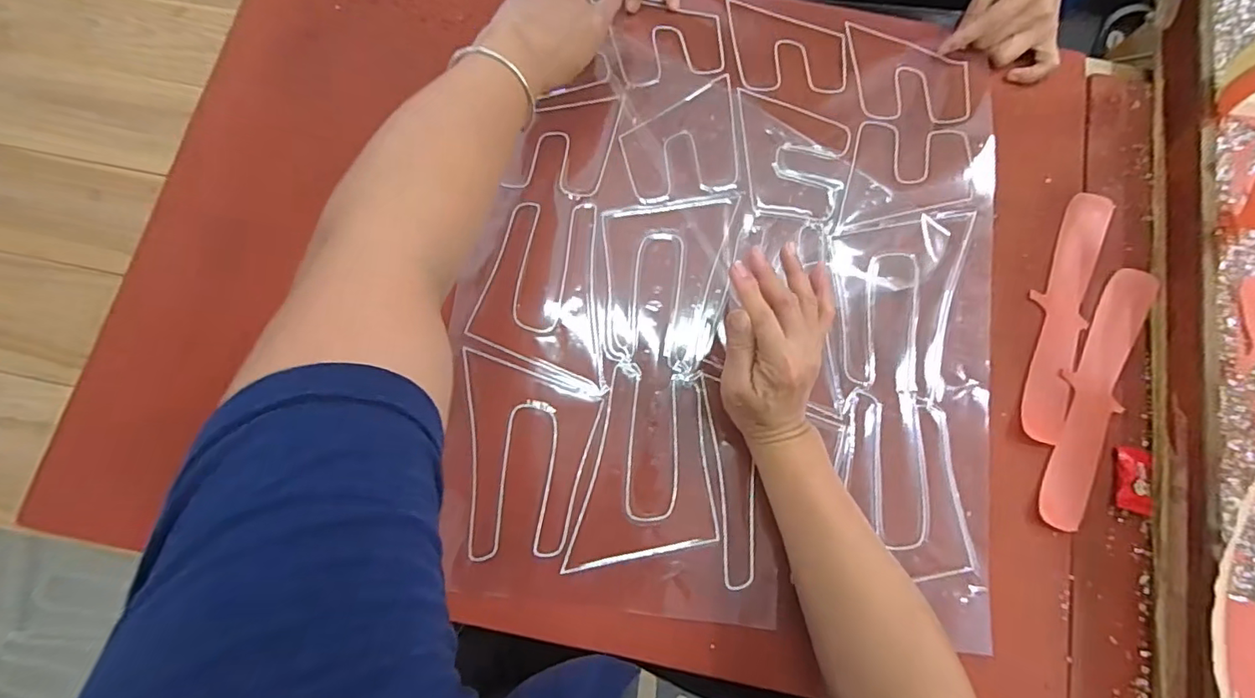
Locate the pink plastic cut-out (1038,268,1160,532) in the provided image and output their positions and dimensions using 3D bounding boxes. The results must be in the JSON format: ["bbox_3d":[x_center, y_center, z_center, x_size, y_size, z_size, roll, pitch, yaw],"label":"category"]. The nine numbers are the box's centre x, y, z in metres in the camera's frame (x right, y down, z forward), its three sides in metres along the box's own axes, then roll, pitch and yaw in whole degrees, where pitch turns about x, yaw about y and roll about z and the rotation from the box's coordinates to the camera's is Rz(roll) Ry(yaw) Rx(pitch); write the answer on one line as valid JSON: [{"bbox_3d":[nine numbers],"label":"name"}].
[{"bbox_3d":[0.383,0.036,0.444,0.044,0.004,0.226,23,79,5],"label":"pink plastic cut-out"}]

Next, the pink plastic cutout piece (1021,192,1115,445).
[{"bbox_3d":[0.368,-0.032,0.462,0.042,0.005,0.225,19,79,4],"label":"pink plastic cutout piece"}]

